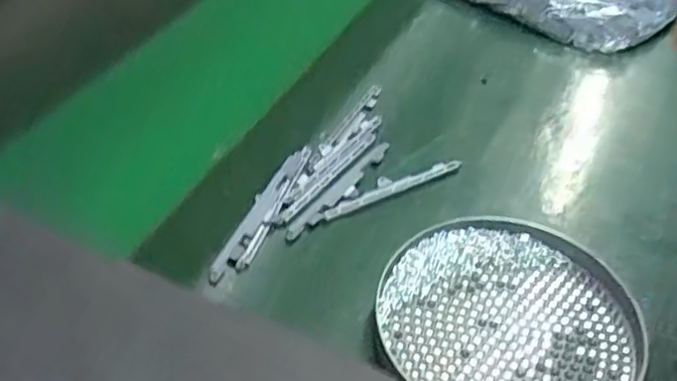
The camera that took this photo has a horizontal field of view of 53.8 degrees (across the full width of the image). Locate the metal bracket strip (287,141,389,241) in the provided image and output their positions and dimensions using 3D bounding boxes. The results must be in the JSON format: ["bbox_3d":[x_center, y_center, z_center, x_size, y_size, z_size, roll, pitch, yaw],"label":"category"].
[{"bbox_3d":[0.002,-0.001,0.366,0.012,0.005,0.088,27,48,23],"label":"metal bracket strip"}]

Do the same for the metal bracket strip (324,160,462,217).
[{"bbox_3d":[0.031,-0.003,0.371,0.087,0.005,0.014,-17,47,-20],"label":"metal bracket strip"}]

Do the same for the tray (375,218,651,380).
[{"bbox_3d":[0.077,0.059,0.299,0.116,0.016,0.110,2,43,-2],"label":"tray"}]

